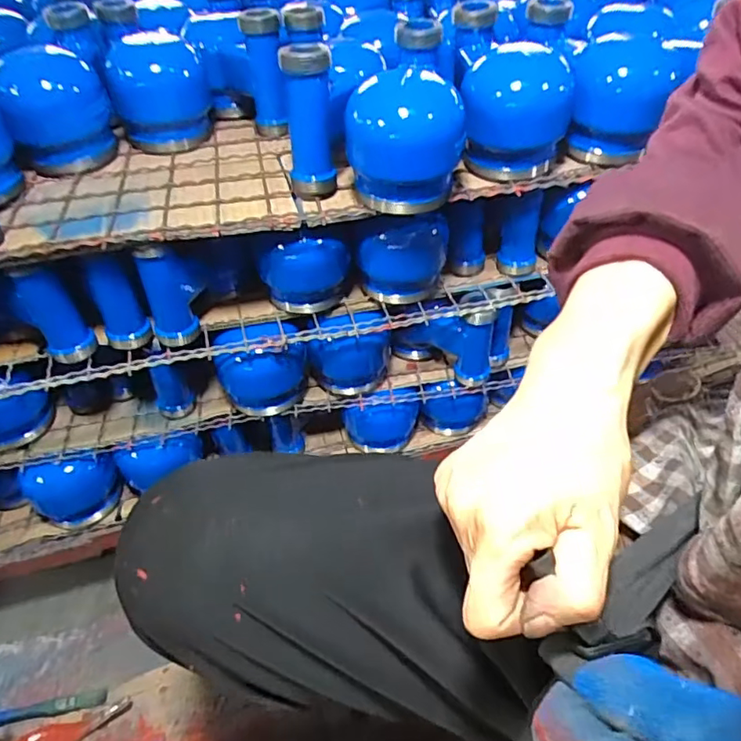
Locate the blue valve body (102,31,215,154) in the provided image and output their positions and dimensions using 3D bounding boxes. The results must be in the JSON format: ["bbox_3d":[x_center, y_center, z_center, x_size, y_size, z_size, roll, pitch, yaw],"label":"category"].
[{"bbox_3d":[-0.214,-0.286,0.573,0.091,0.089,0.092,-12,46,-10],"label":"blue valve body"}]

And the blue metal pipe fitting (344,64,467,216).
[{"bbox_3d":[0.028,-0.187,0.458,0.094,0.085,0.093,-1,45,1],"label":"blue metal pipe fitting"}]

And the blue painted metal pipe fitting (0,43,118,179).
[{"bbox_3d":[-0.299,-0.250,0.535,0.090,0.088,0.090,-20,48,-17],"label":"blue painted metal pipe fitting"}]

